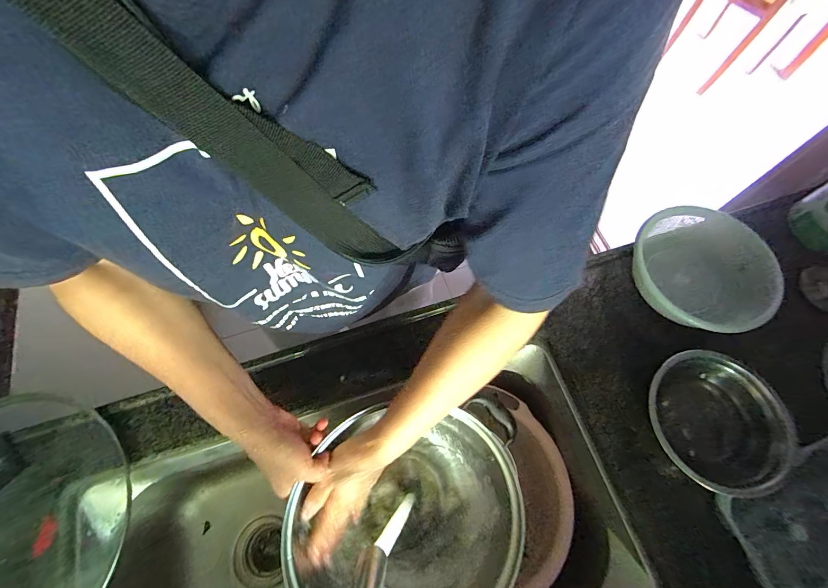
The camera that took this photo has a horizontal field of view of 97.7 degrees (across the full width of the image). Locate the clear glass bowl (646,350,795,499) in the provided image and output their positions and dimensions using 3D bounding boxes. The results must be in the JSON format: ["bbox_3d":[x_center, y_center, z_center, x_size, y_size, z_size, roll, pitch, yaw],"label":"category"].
[{"bbox_3d":[0.422,0.175,0.516,0.178,0.066,0.175,0,67,0],"label":"clear glass bowl"}]

